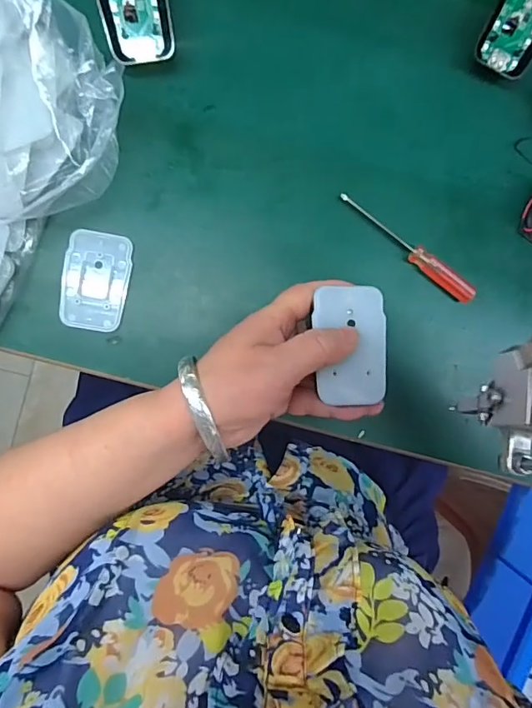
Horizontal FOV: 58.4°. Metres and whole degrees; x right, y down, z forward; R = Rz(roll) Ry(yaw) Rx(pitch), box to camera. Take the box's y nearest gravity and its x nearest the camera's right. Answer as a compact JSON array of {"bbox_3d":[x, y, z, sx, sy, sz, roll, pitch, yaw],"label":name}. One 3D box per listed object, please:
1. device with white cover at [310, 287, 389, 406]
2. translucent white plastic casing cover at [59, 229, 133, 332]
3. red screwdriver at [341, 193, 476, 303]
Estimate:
[{"bbox_3d":[0.051,-0.005,0.281,0.041,0.013,0.067,-4,95,-4],"label":"device with white cover"},{"bbox_3d":[-0.123,-0.053,0.344,0.045,0.004,0.069,10,92,-5],"label":"translucent white plastic casing cover"},{"bbox_3d":[0.109,-0.082,0.363,0.125,0.009,0.015,38,90,-5],"label":"red screwdriver"}]

